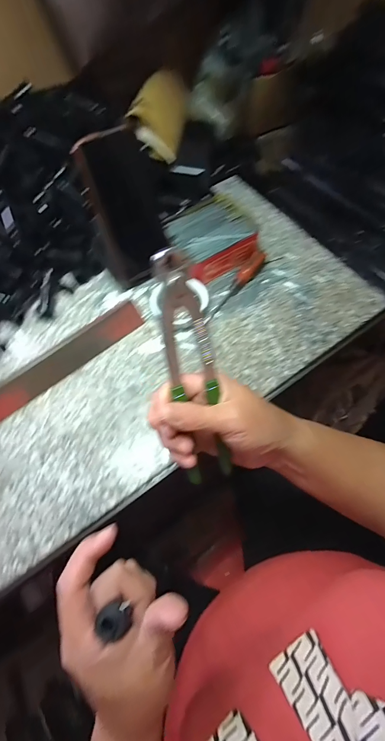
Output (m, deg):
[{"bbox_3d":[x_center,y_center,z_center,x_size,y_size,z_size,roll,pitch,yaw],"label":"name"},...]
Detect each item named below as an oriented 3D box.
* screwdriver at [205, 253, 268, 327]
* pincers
[{"bbox_3d":[0.062,-0.118,0.466,0.024,0.025,0.135,33,69,16],"label":"screwdriver"},{"bbox_3d":[0.001,0.008,0.262,0.039,0.194,0.022,-14,23,-6],"label":"pincers"}]

